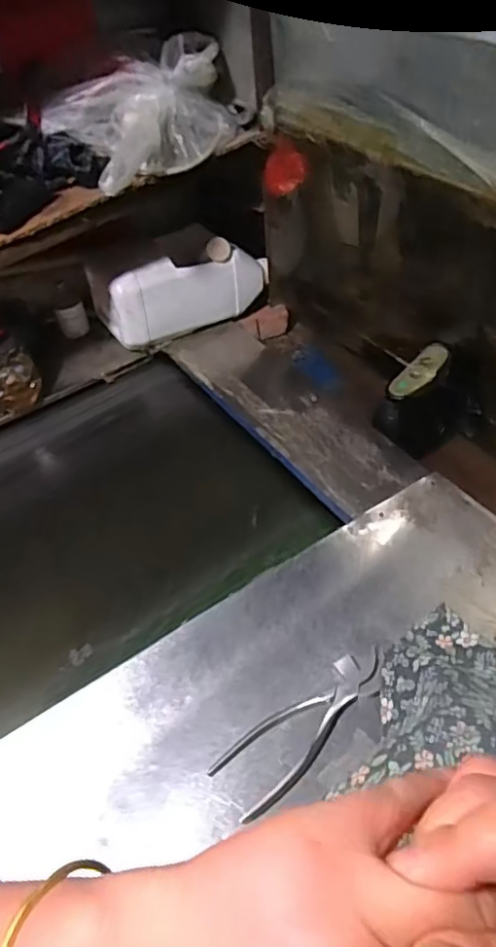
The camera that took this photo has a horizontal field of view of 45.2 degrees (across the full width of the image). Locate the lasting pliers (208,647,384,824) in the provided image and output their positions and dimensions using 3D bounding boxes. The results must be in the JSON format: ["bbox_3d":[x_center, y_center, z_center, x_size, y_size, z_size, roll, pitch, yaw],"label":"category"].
[{"bbox_3d":[0.056,0.229,0.555,0.183,0.014,0.060,-35,54,-22],"label":"lasting pliers"}]

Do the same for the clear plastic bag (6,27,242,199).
[{"bbox_3d":[-0.122,-0.473,0.783,0.304,0.095,0.172,-33,54,-21],"label":"clear plastic bag"}]

